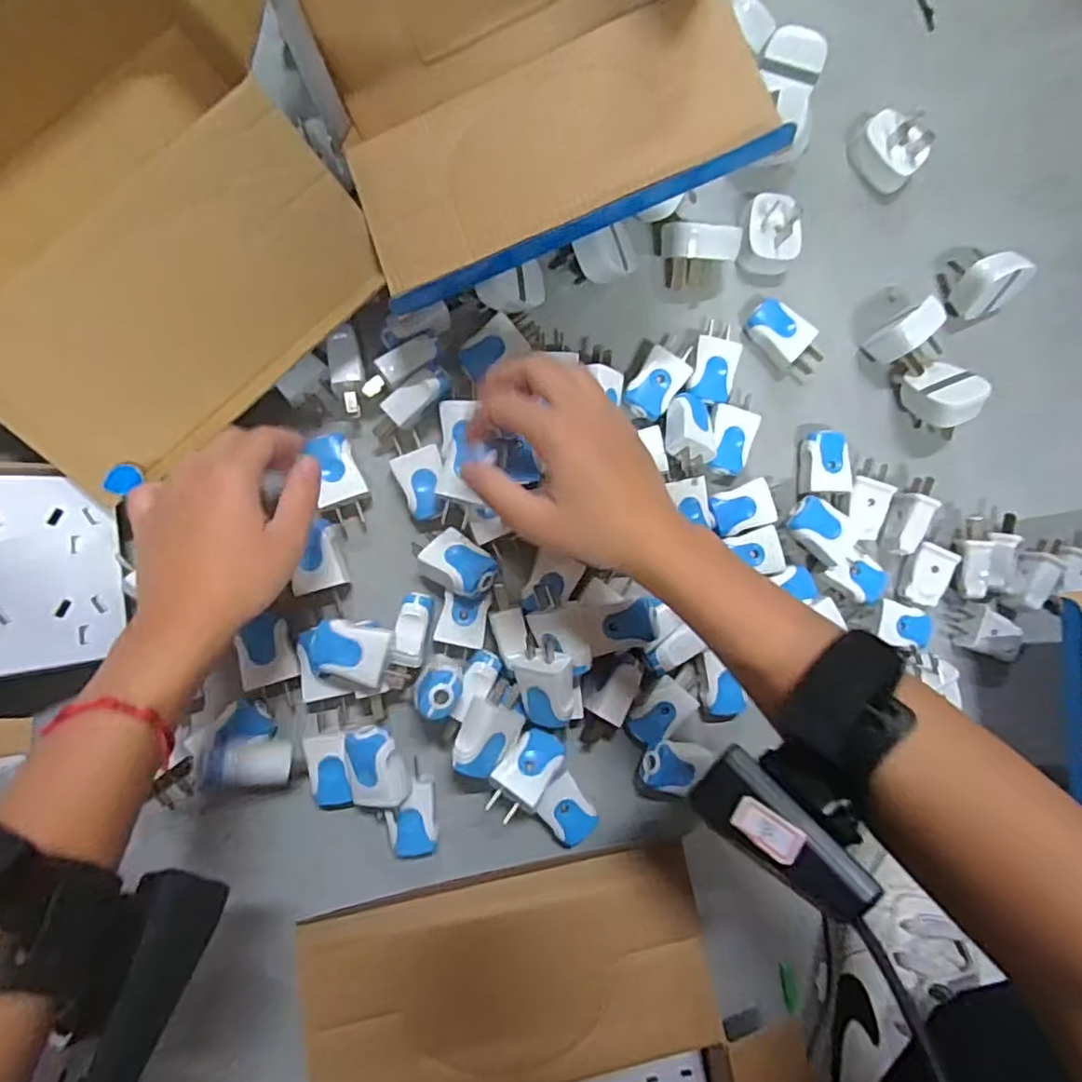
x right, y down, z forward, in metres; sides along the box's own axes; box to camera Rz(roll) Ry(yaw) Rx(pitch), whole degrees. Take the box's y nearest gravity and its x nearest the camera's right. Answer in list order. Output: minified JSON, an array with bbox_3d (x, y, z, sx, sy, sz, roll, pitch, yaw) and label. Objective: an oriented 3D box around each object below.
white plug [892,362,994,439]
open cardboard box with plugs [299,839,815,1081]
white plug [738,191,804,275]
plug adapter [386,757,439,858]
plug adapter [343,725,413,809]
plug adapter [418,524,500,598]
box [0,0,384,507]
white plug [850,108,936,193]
[{"bbox_3d":[0.283,-0.099,0.453,0.040,0.044,0.049,-28,53,-5],"label":"white plug"},{"bbox_3d":[0.004,0.309,0.364,0.301,0.089,0.253,-8,88,-8],"label":"open cardboard box with plugs"},{"bbox_3d":[0.159,-0.213,0.440,0.040,0.030,0.043,5,86,-7],"label":"white plug"},{"bbox_3d":[-0.079,0.169,0.394,0.029,0.023,0.055,-5,88,-8],"label":"plug adapter"},{"bbox_3d":[-0.097,0.132,0.380,0.029,0.026,0.048,-2,101,19],"label":"plug adapter"},{"bbox_3d":[-0.050,0.015,0.388,0.043,0.021,0.033,32,62,20],"label":"plug adapter"},{"bbox_3d":[-0.239,-0.169,0.341,0.284,0.107,0.220,-40,92,-8],"label":"box"},{"bbox_3d":[0.251,-0.281,0.456,0.050,0.027,0.038,44,82,-3],"label":"white plug"}]

